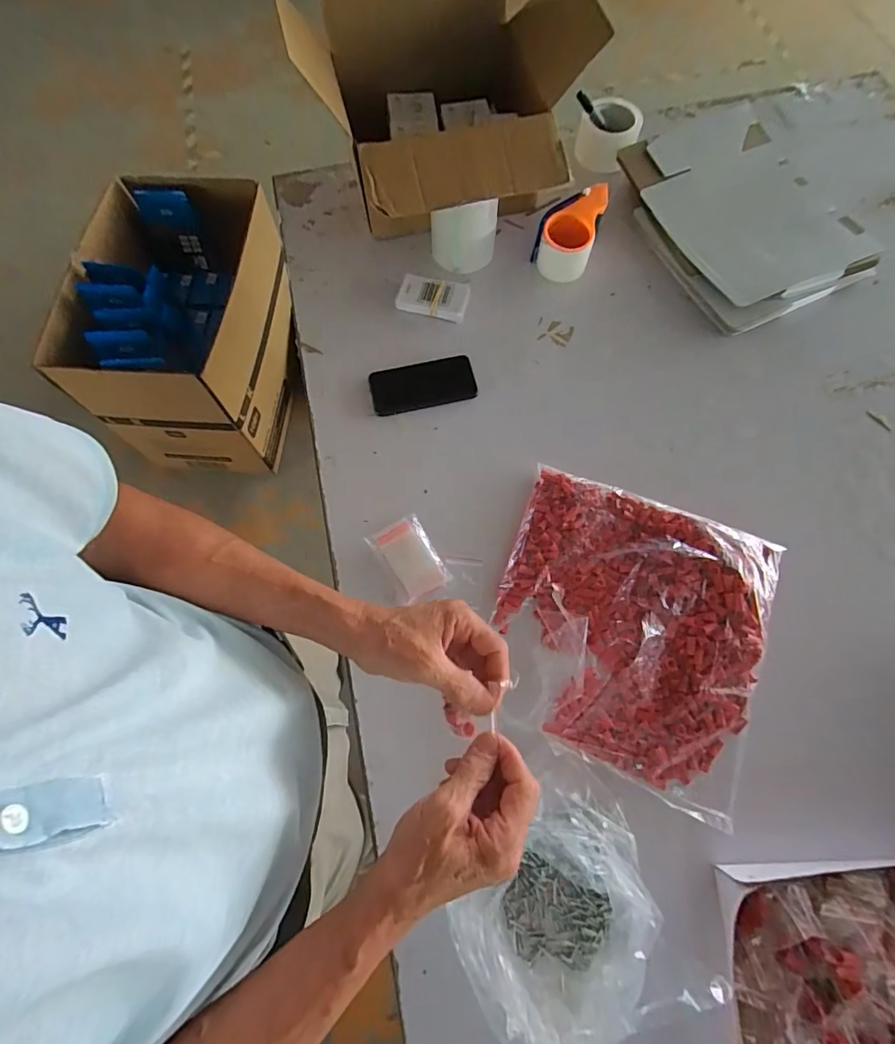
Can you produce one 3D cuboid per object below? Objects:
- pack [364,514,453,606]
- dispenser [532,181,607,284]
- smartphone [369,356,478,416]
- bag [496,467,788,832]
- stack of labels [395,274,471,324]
[{"bbox_3d":[-0.050,0.049,0.652,0.069,0.021,0.110,-28,72,-9],"label":"pack"},{"bbox_3d":[0.201,-0.481,0.810,0.093,0.078,0.144,18,71,8],"label":"dispenser"},{"bbox_3d":[-0.038,-0.208,0.748,0.156,0.011,0.080,-12,70,-3],"label":"smartphone"},{"bbox_3d":[0.228,0.125,0.597,0.321,0.039,0.339,19,71,8],"label":"bag"},{"bbox_3d":[-0.023,-0.368,0.796,0.113,0.015,0.071,11,70,5],"label":"stack of labels"}]

